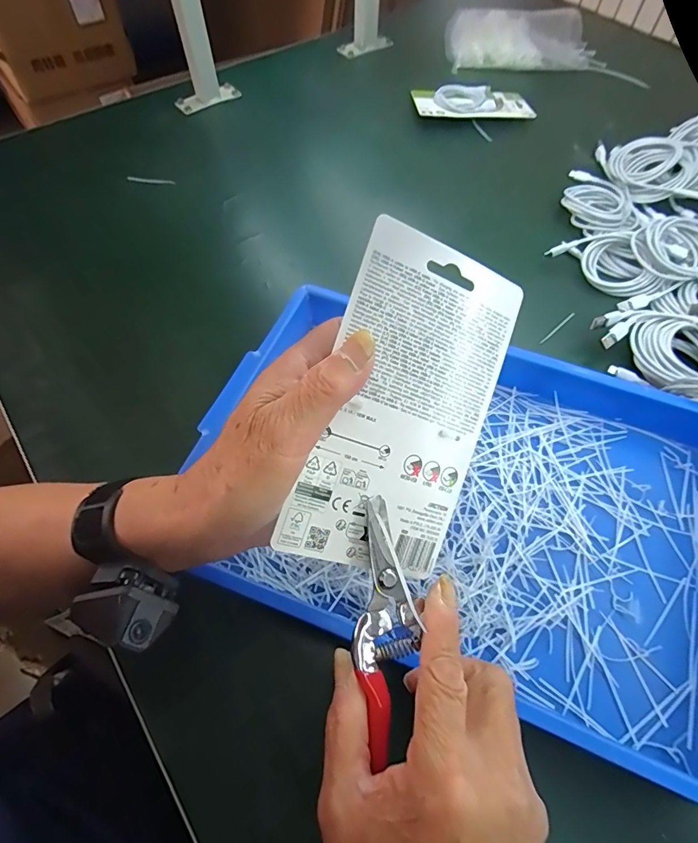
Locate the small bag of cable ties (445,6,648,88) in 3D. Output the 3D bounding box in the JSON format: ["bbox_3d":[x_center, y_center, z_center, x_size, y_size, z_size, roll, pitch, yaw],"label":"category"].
[{"bbox_3d":[0.309,-0.605,0.706,0.304,0.029,0.146,4,61,2],"label":"small bag of cable ties"}]

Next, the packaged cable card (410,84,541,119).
[{"bbox_3d":[0.190,-0.488,0.672,0.179,0.021,0.084,-4,61,-2],"label":"packaged cable card"}]

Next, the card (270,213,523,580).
[{"bbox_3d":[0.032,-0.007,0.237,0.095,0.004,0.174,17,90,-21],"label":"card"}]

